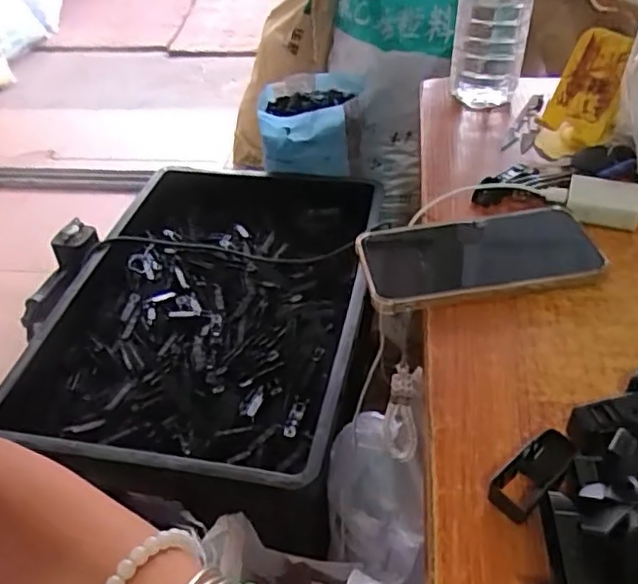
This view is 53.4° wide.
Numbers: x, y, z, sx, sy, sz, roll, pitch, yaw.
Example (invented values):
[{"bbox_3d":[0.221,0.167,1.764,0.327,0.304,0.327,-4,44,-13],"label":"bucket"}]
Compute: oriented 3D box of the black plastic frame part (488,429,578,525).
[{"bbox_3d":[0.111,0.094,0.329,0.049,0.019,0.023,-33,49,-29],"label":"black plastic frame part"}]

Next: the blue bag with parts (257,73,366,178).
[{"bbox_3d":[-0.015,-0.291,1.145,0.178,0.131,0.166,6,43,11],"label":"blue bag with parts"}]

